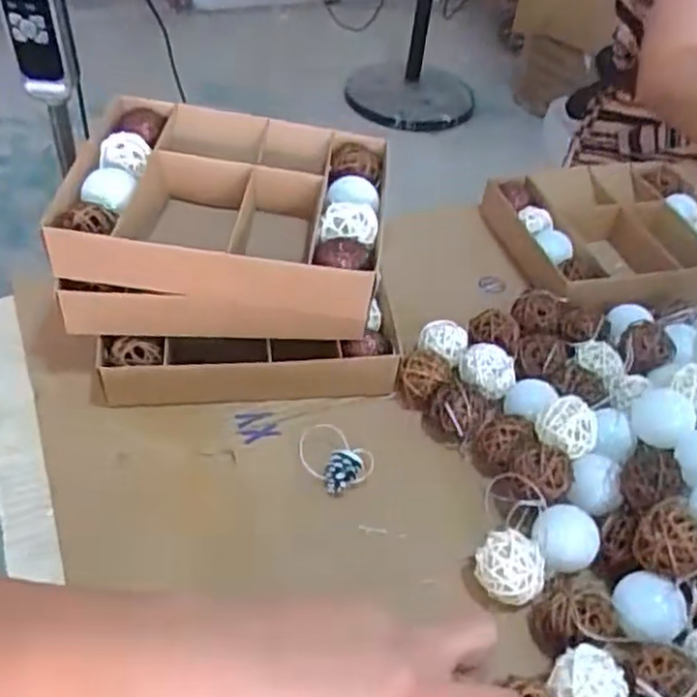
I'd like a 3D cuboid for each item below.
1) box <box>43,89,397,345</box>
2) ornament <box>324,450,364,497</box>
[{"bbox_3d":[-0.082,-0.093,0.525,0.203,0.084,0.174,6,45,-2],"label":"box"},{"bbox_3d":[-0.004,0.081,0.475,0.023,0.016,0.024,8,45,0],"label":"ornament"}]

